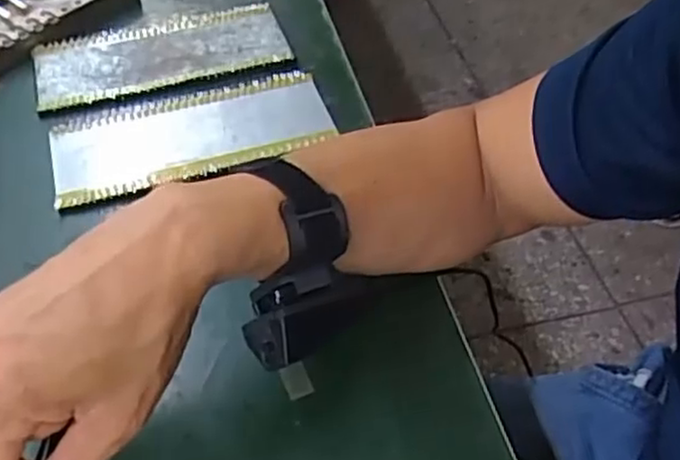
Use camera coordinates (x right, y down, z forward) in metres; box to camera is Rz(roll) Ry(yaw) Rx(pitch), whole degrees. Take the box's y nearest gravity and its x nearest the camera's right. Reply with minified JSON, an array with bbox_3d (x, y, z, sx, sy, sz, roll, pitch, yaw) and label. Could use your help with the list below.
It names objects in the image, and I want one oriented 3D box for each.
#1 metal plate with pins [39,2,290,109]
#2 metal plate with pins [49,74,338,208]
[{"bbox_3d":[-0.146,-0.148,0.583,0.198,0.005,0.089,-13,51,-11],"label":"metal plate with pins"},{"bbox_3d":[-0.107,-0.073,0.522,0.199,0.007,0.086,-14,51,-12],"label":"metal plate with pins"}]

